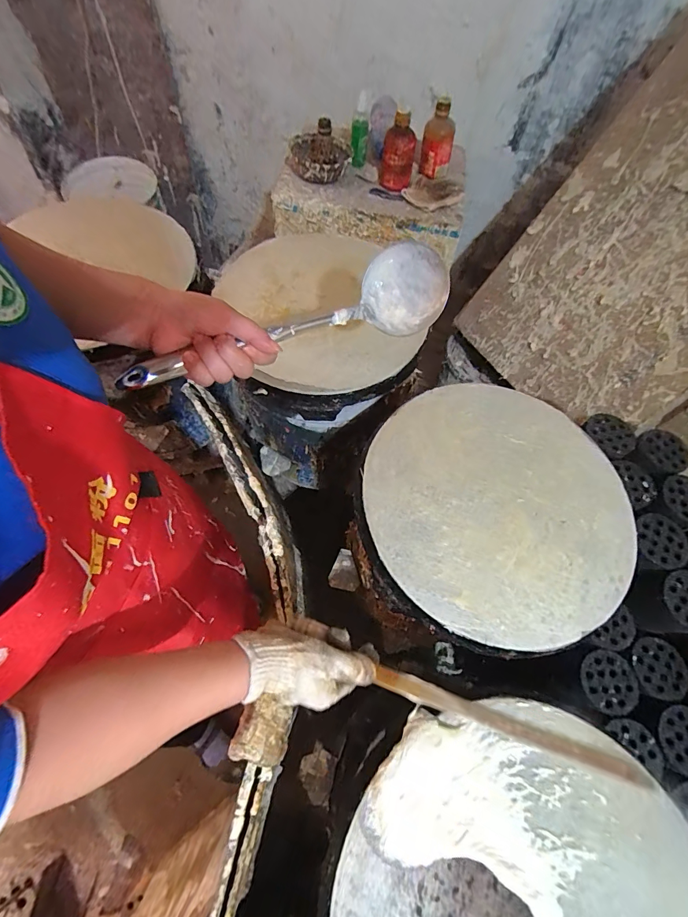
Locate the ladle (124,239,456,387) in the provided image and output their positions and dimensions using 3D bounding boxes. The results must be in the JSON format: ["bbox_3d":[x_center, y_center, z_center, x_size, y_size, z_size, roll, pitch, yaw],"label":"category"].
[{"bbox_3d":[-0.048,-0.133,0.387,0.334,0.063,0.083,-26,69,-16],"label":"ladle"}]

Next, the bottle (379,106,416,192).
[{"bbox_3d":[0.116,-0.644,0.808,0.070,0.121,0.057,11,65,2],"label":"bottle"}]

